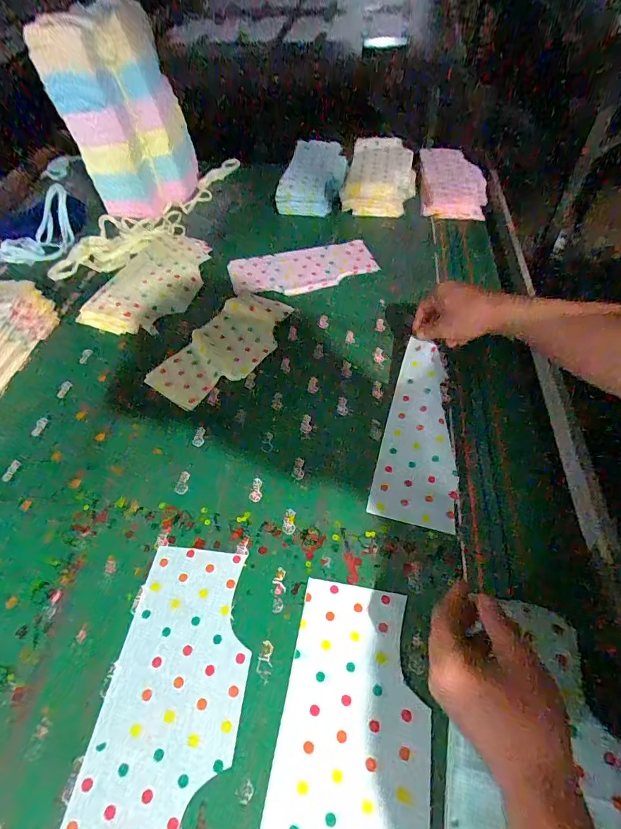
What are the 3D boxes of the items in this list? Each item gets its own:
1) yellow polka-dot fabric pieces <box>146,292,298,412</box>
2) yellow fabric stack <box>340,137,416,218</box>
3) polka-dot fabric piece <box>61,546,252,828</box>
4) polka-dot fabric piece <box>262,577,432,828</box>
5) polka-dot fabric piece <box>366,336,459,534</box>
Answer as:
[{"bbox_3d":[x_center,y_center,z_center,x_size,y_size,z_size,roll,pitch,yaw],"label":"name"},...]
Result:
[{"bbox_3d":[-0.140,-0.123,0.710,0.139,0.011,0.275,24,58,21],"label":"yellow polka-dot fabric pieces"},{"bbox_3d":[0.171,-0.578,0.991,0.163,0.071,0.233,8,54,9],"label":"yellow fabric stack"},{"bbox_3d":[-0.133,0.274,0.406,0.133,0.004,0.279,4,53,7],"label":"polka-dot fabric piece"},{"bbox_3d":[0.038,0.302,0.372,0.132,0.006,0.277,7,53,9],"label":"polka-dot fabric piece"},{"bbox_3d":[0.149,0.017,0.577,0.105,0.018,0.271,6,62,9],"label":"polka-dot fabric piece"}]

